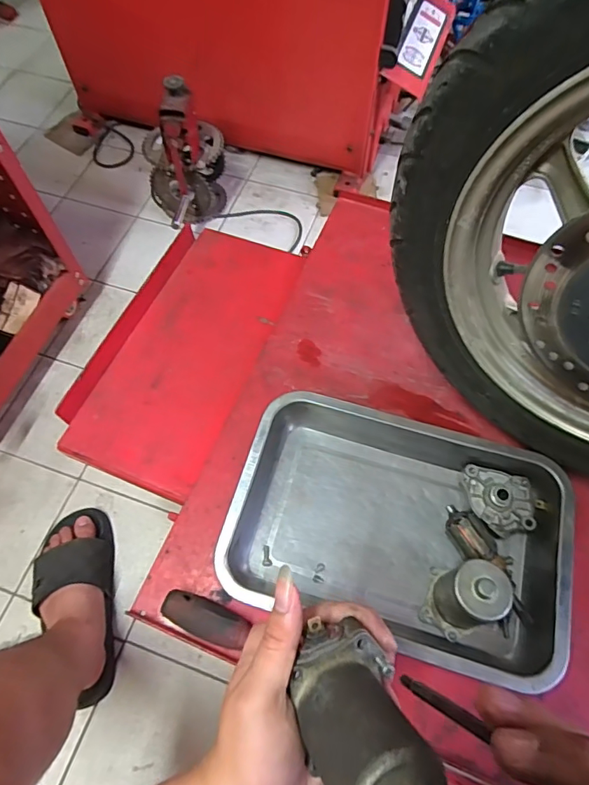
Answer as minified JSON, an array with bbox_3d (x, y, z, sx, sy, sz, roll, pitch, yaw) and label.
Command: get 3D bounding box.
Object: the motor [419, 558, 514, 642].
[{"bbox_3d":[0.153,0.185,0.428,0.057,0.073,0.062,18,65,11],"label":"motor"}]

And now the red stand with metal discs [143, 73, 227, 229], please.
[{"bbox_3d":[-0.230,-0.477,1.019,0.178,0.295,0.191,-14,65,-7],"label":"red stand with metal discs"}]

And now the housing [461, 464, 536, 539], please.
[{"bbox_3d":[0.206,0.110,0.490,0.069,0.030,0.061,13,64,8],"label":"housing"}]

